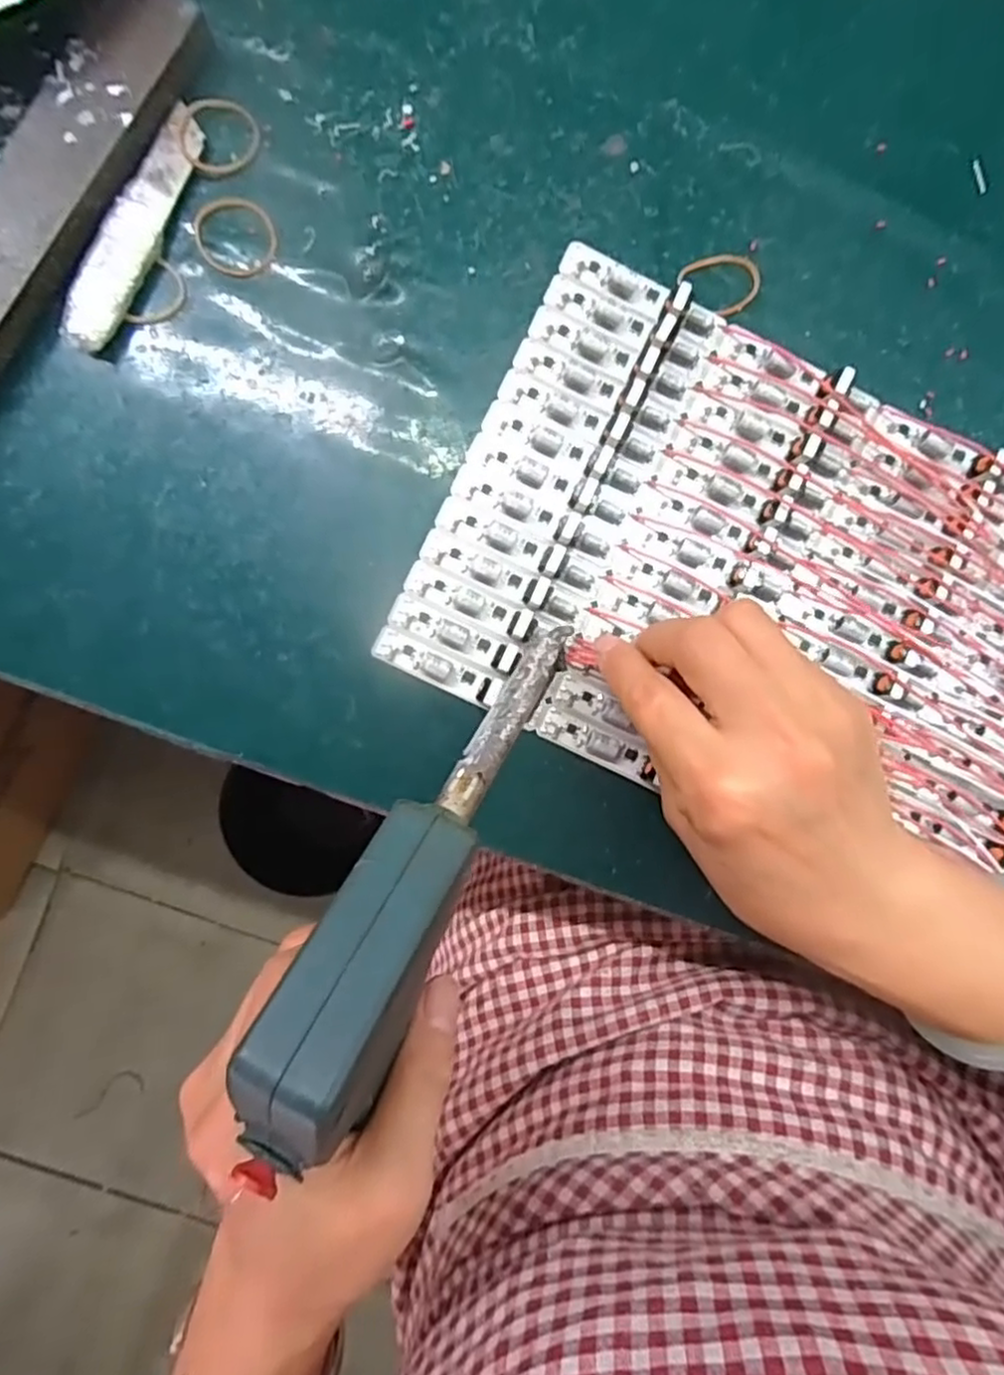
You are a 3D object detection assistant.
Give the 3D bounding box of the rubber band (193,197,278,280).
[{"bbox_3d":[-0.108,-0.184,0.279,0.031,0.004,0.033,0,89,-3],"label":"rubber band"}]

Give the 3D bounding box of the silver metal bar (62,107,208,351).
[{"bbox_3d":[-0.145,-0.182,0.272,0.020,0.011,0.103,23,88,-3],"label":"silver metal bar"}]

